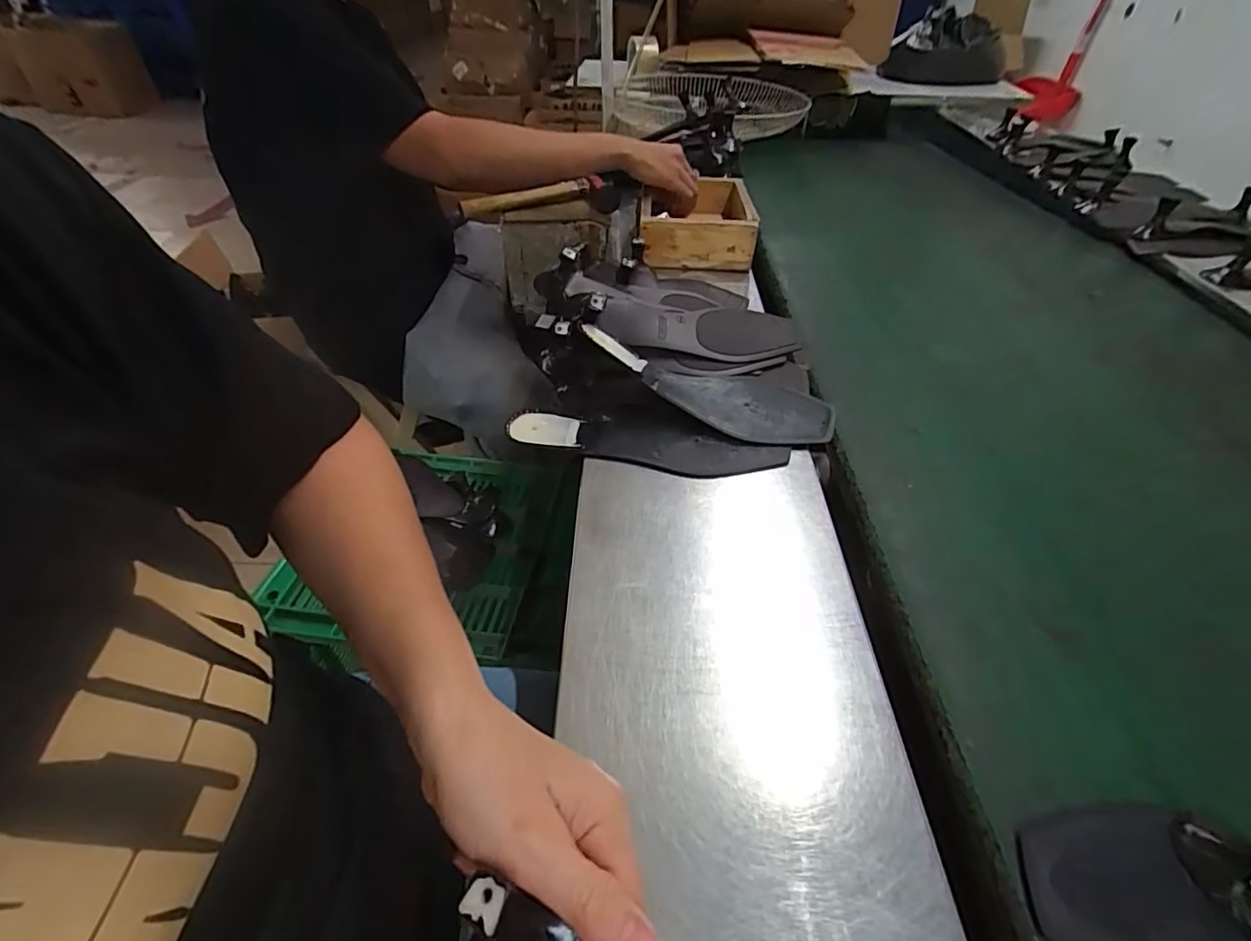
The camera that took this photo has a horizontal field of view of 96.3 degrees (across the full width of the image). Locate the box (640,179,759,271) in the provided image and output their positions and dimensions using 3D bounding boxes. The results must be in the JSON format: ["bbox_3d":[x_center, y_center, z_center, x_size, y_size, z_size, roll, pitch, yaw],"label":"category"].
[{"bbox_3d":[0.099,-0.346,0.781,0.148,0.064,0.193,4,44,3],"label":"box"}]

